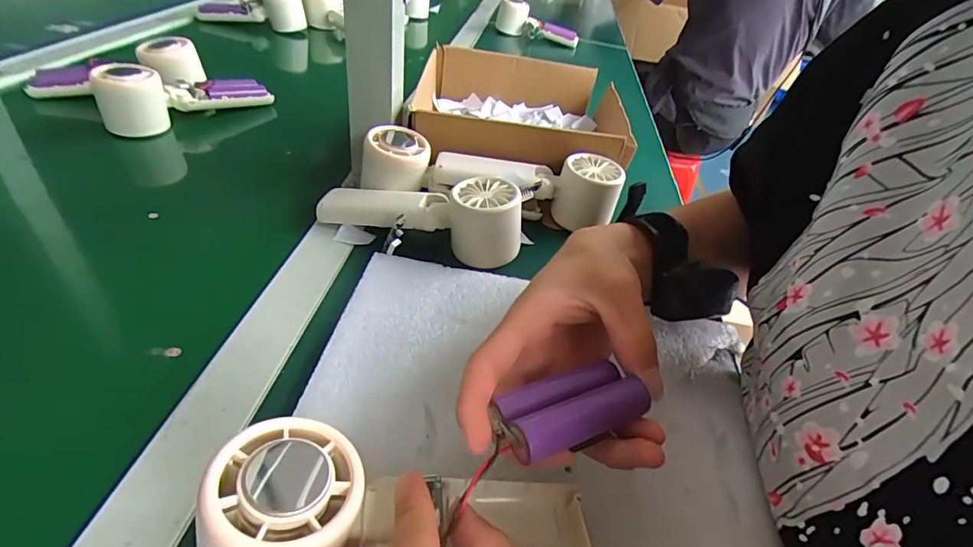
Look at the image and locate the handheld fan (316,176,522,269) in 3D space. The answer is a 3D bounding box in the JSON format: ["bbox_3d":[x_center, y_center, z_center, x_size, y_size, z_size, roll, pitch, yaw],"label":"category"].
[{"bbox_3d":[-0.053,-0.050,0.380,0.168,0.048,0.063,13,41,6],"label":"handheld fan"}]

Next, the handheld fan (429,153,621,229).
[{"bbox_3d":[0.037,-0.077,0.433,0.168,0.050,0.062,3,41,-5],"label":"handheld fan"}]

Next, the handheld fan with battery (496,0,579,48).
[{"bbox_3d":[0.104,-0.509,0.968,0.167,0.064,0.049,15,41,8],"label":"handheld fan with battery"}]

